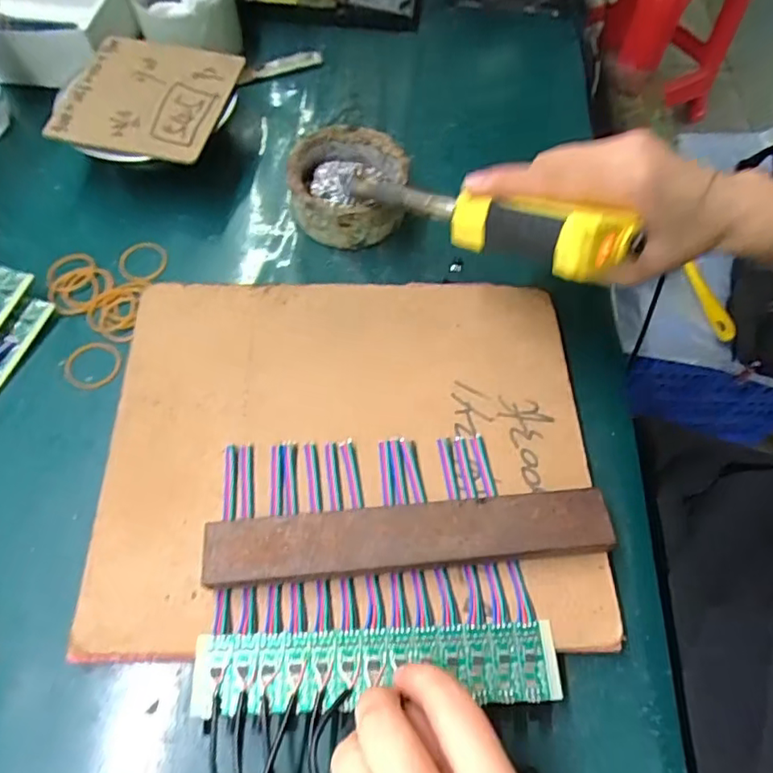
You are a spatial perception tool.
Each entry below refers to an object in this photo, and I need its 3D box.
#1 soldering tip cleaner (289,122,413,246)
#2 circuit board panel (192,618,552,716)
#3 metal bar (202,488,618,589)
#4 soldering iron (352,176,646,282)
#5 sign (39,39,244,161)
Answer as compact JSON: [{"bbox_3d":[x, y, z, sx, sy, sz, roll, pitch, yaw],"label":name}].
[{"bbox_3d":[-0.026,-0.139,0.401,0.077,0.045,0.078,4,62,1],"label":"soldering tip cleaner"},{"bbox_3d":[-0.005,0.128,0.261,0.163,0.004,0.033,-2,63,-1],"label":"circuit board panel"},{"bbox_3d":[0.010,0.074,0.279,0.190,0.023,0.031,-4,63,-4],"label":"metal bar"},{"bbox_3d":[0.045,-0.098,0.324,0.178,0.034,0.034,25,63,32],"label":"soldering iron"},{"bbox_3d":[-0.173,-0.216,0.417,0.112,0.006,0.118,11,63,5],"label":"sign"}]

